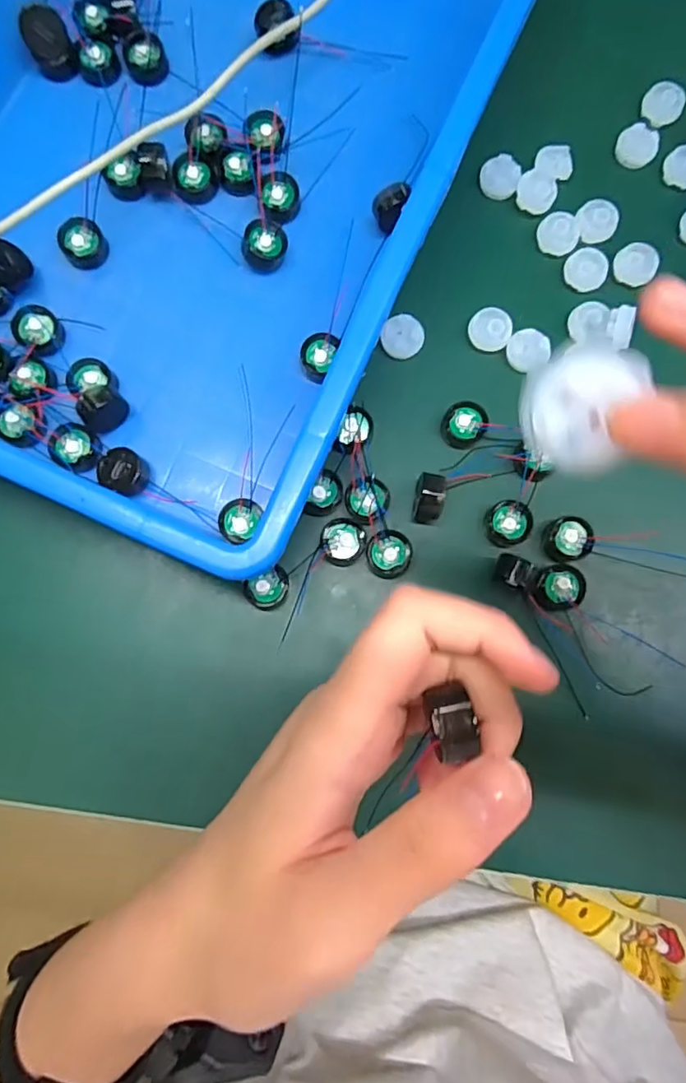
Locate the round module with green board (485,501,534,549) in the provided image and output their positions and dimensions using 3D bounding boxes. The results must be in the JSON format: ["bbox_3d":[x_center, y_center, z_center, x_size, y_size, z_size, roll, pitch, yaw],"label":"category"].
[{"bbox_3d":[0.078,-0.008,0.272,0.019,0.011,0.021,7,80,-1],"label":"round module with green board"}]

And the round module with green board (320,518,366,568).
[{"bbox_3d":[0.000,0.000,0.269,0.021,0.011,0.021,0,81,-2],"label":"round module with green board"}]

